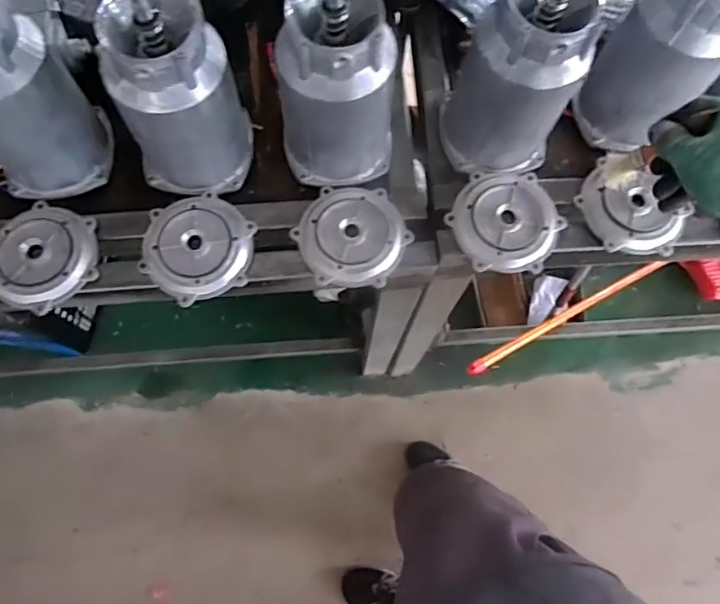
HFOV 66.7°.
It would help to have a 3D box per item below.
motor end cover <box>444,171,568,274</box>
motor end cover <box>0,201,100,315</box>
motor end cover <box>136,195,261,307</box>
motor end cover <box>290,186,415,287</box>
[{"bbox_3d":[0.175,-0.097,0.658,0.123,0.029,0.130,31,75,8],"label":"motor end cover"},{"bbox_3d":[-0.373,-0.054,0.638,0.124,0.020,0.130,-9,73,-4],"label":"motor end cover"},{"bbox_3d":[-0.192,-0.065,0.643,0.131,0.028,0.120,37,76,10],"label":"motor end cover"},{"bbox_3d":[-0.009,-0.080,0.654,0.125,0.021,0.130,-28,75,-9],"label":"motor end cover"}]

